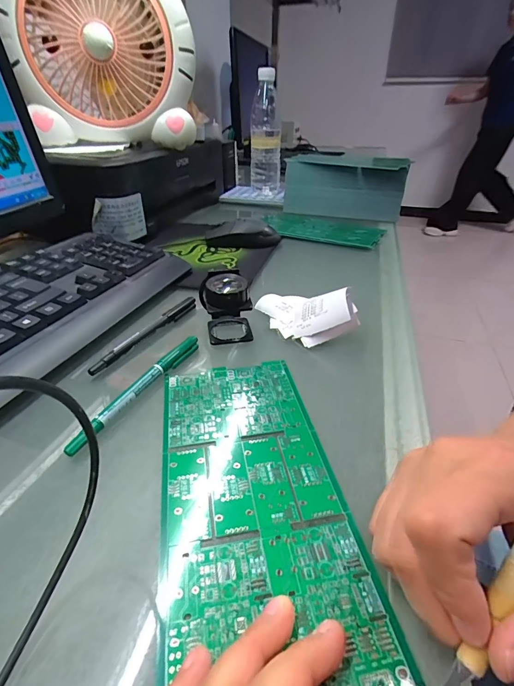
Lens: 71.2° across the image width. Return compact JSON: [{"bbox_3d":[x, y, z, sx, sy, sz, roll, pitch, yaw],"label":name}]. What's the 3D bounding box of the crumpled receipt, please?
[{"bbox_3d":[0.046,-0.033,0.359,0.116,0.040,0.067,14,34,41],"label":"crumpled receipt"}]

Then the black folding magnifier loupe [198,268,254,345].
[{"bbox_3d":[-0.027,-0.036,0.339,0.045,0.055,0.050,0,34,-3],"label":"black folding magnifier loupe"}]

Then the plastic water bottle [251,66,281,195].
[{"bbox_3d":[0.019,-0.427,0.753,0.063,0.231,0.057,0,34,-1],"label":"plastic water bottle"}]

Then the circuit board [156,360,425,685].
[{"bbox_3d":[-0.004,0.079,0.212,0.101,0.006,0.209,-5,35,-10],"label":"circuit board"}]

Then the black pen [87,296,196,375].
[{"bbox_3d":[-0.103,-0.010,0.340,0.012,0.011,0.136,18,38,22],"label":"black pen"}]

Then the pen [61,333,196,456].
[{"bbox_3d":[-0.087,0.033,0.275,0.013,0.010,0.139,15,37,19],"label":"pen"}]

